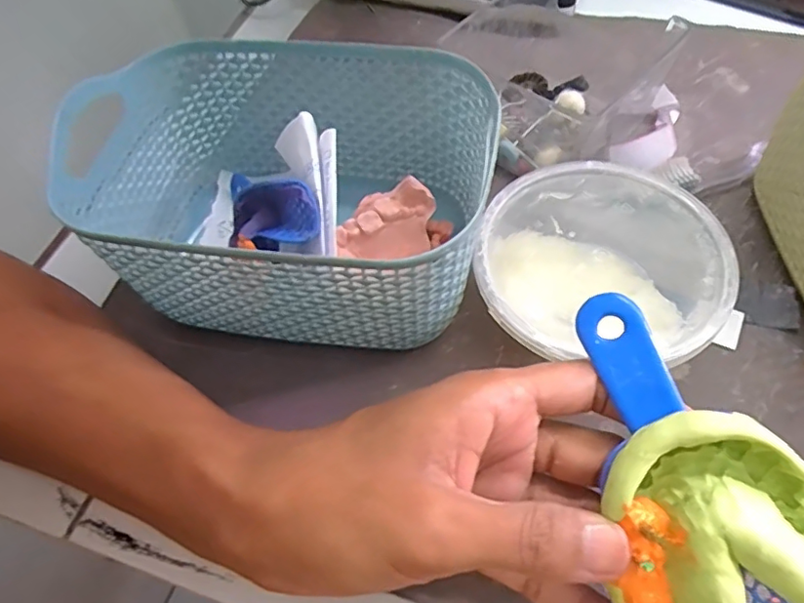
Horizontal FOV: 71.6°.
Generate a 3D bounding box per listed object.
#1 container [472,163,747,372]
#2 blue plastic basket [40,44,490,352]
[{"bbox_3d":[0.085,-0.014,0.250,0.103,0.041,0.110,-2,57,3],"label":"container"},{"bbox_3d":[-0.051,-0.047,0.252,0.162,0.075,0.118,6,58,8],"label":"blue plastic basket"}]

